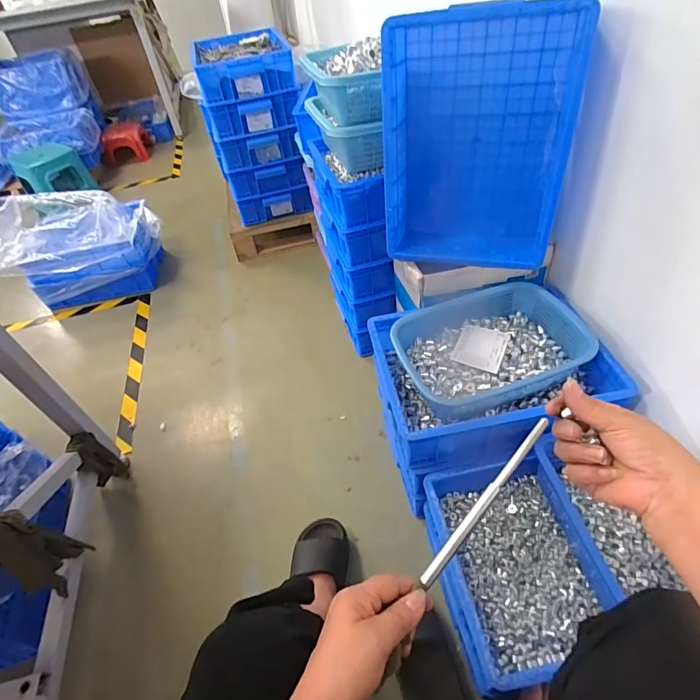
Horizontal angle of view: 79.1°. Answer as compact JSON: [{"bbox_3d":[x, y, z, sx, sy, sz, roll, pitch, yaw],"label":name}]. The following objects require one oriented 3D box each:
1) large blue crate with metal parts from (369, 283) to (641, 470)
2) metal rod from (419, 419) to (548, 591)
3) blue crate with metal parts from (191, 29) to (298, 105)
[{"bbox_3d":[0.266,0.030,0.827,0.410,0.114,0.318,-9,46,-1],"label":"large blue crate with metal parts"},{"bbox_3d":[0.121,0.134,0.377,0.010,0.006,0.179,36,85,34],"label":"metal rod"},{"bbox_3d":[-0.366,-0.974,1.441,0.313,0.112,0.379,-15,46,-7],"label":"blue crate with metal parts"}]

